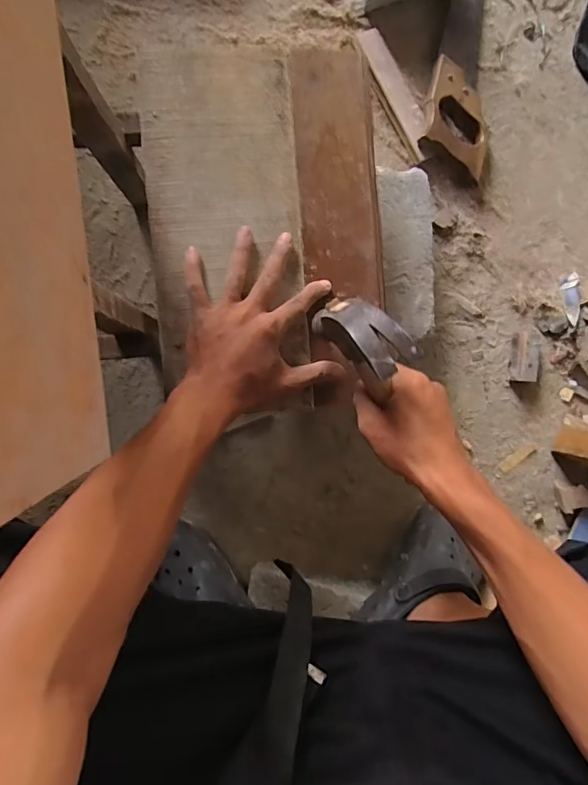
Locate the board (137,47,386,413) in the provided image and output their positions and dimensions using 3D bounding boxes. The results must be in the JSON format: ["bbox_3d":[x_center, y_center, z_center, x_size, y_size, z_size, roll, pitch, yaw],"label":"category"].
[{"bbox_3d":[-0.024,-0.158,0.460,0.223,0.021,0.344,-6,93,-6],"label":"board"}]

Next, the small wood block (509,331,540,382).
[{"bbox_3d":[0.321,-0.050,0.662,0.037,0.024,0.068,-2,93,-6],"label":"small wood block"}]

